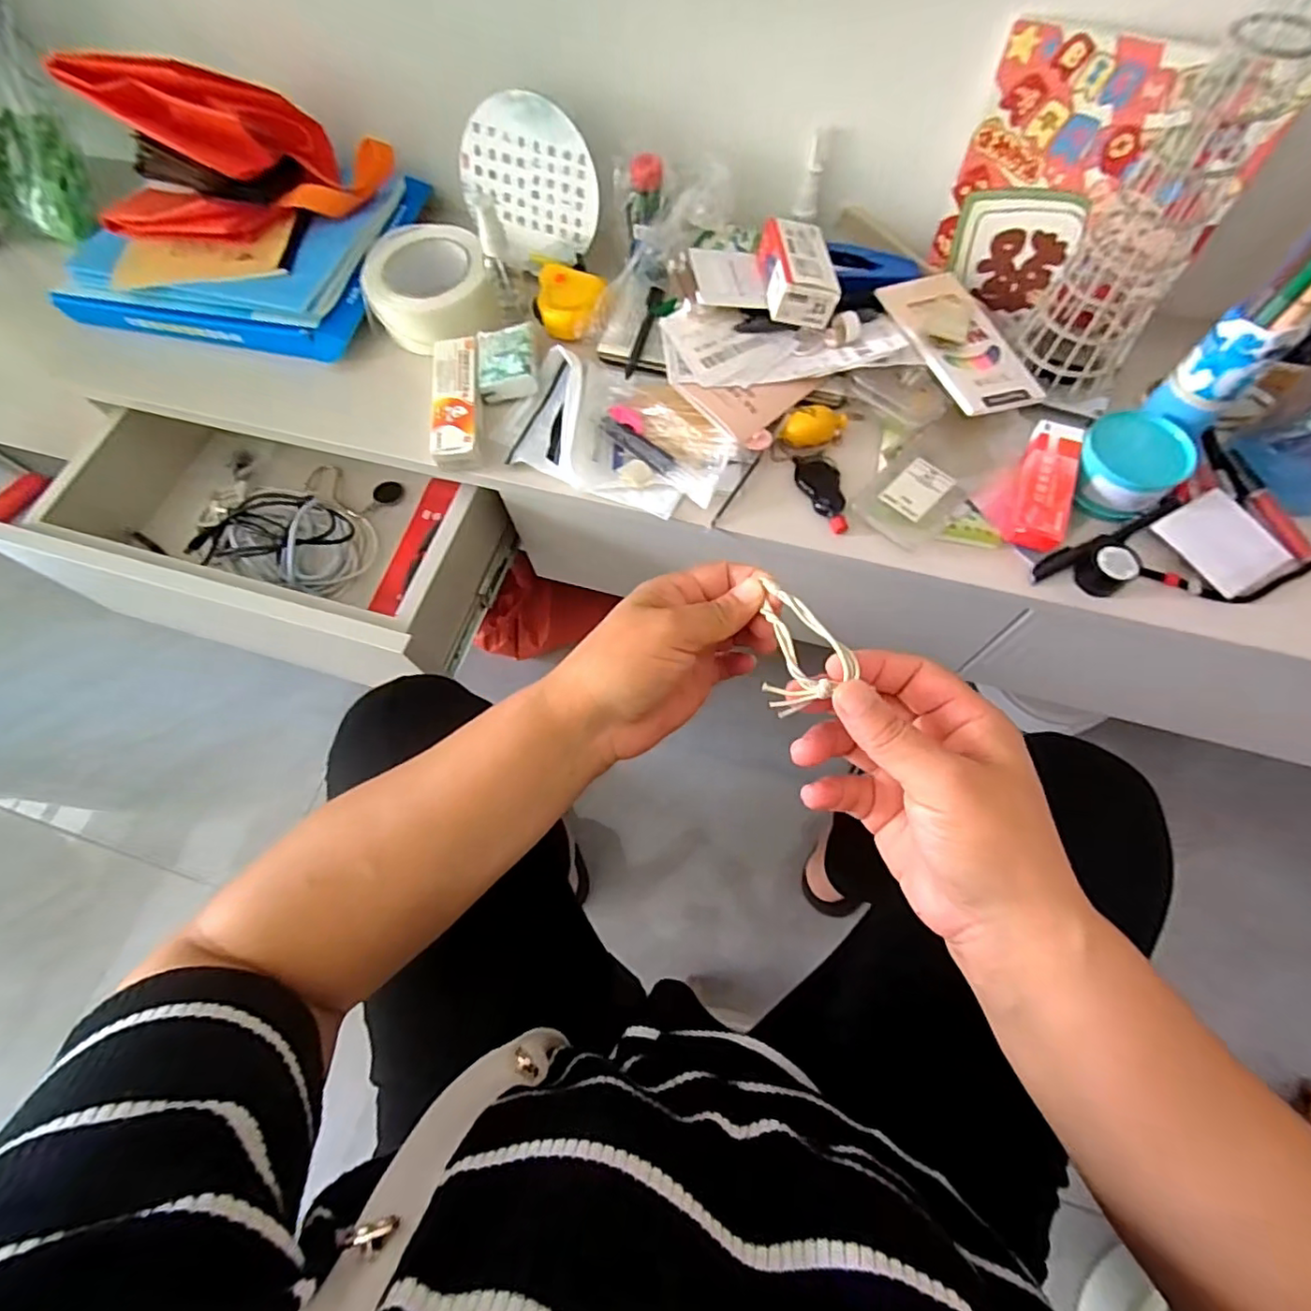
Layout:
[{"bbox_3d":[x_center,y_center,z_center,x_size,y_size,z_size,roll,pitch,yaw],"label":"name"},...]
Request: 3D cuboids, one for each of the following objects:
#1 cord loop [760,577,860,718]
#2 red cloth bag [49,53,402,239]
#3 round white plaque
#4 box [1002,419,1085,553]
[{"bbox_3d":[0.058,-0.006,0.280,0.037,0.024,0.062,-30,69,-10],"label":"cord loop"},{"bbox_3d":[-0.406,-0.477,0.574,0.285,0.117,0.088,-19,68,-5],"label":"red cloth bag"},{"bbox_3d":[-0.121,-0.447,0.580,0.135,0.131,0.010,24,46,-4],"label":"round white plaque"},{"bbox_3d":[0.316,-0.137,0.494,0.037,0.028,0.113,19,69,10],"label":"box"}]

